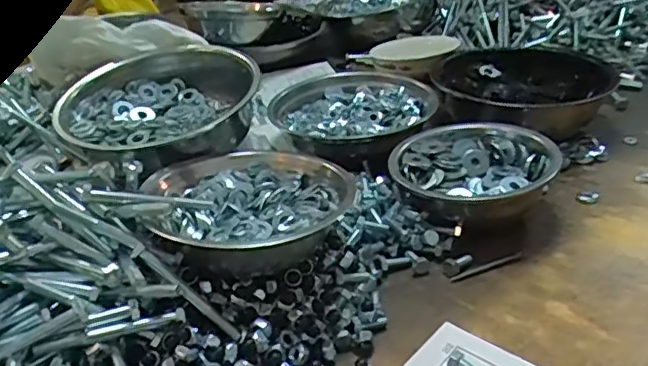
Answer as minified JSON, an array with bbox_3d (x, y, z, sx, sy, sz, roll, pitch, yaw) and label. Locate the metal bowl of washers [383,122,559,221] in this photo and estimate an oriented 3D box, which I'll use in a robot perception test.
[{"bbox_3d":[0.162,-0.007,0.656,0.174,0.062,0.172,-3,31,2],"label":"metal bowl of washers"}]

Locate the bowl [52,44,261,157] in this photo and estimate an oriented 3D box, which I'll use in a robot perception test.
[{"bbox_3d":[-0.181,-0.098,0.663,0.198,0.076,0.211,4,32,-3],"label":"bowl"}]

